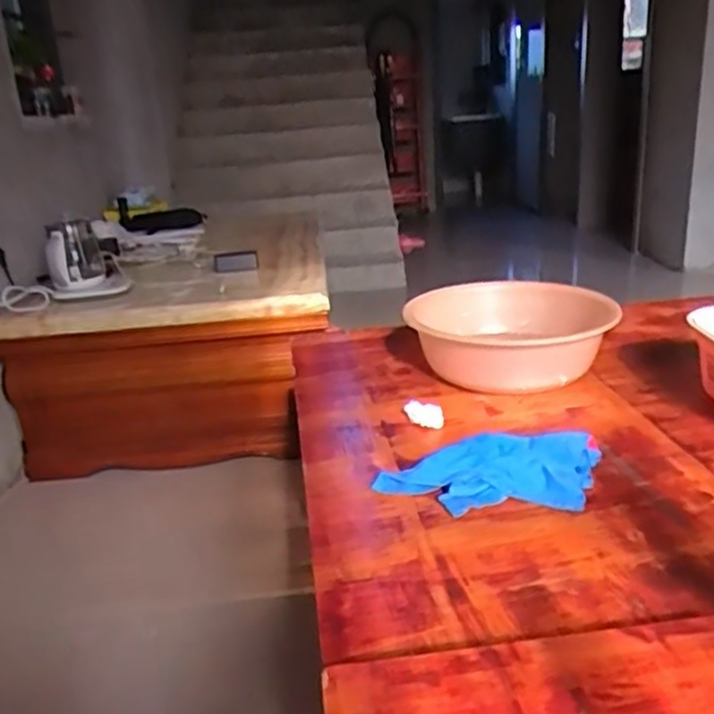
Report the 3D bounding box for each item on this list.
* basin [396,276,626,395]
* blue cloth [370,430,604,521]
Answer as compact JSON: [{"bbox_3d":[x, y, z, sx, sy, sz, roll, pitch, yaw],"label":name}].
[{"bbox_3d":[0.229,-0.029,1.116,0.288,0.105,0.275,-4,20,1],"label":"basin"},{"bbox_3d":[0.171,0.133,0.807,0.282,0.034,0.134,-9,20,-13],"label":"blue cloth"}]

